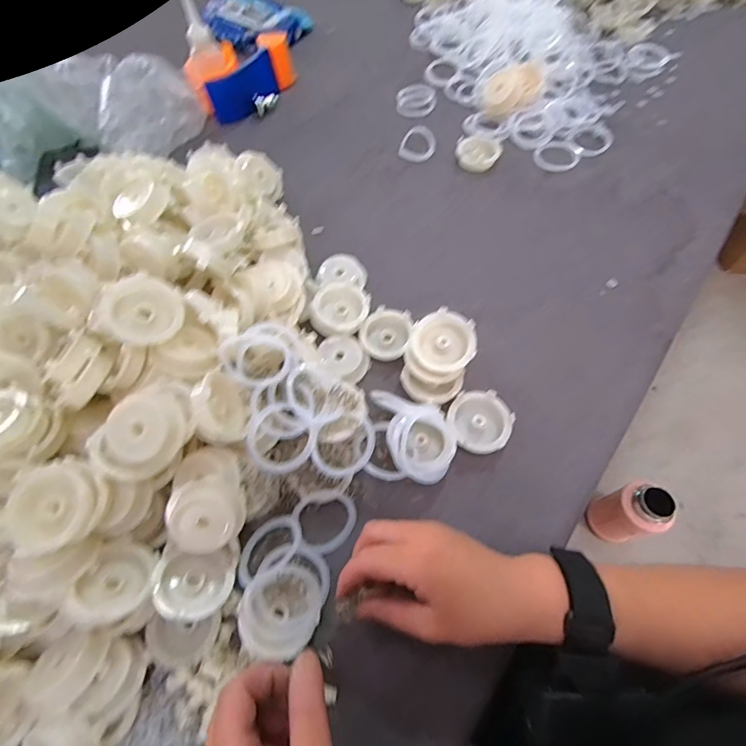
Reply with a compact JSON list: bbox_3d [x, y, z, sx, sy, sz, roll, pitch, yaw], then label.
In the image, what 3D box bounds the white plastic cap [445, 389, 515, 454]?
[{"bbox_3d":[0.093,0.042,0.360,0.053,0.014,0.056,-2,63,3],"label":"white plastic cap"}]

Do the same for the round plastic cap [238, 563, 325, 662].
[{"bbox_3d":[-0.064,0.167,0.290,0.058,0.018,0.053,-2,63,3],"label":"round plastic cap"}]

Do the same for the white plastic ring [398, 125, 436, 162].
[{"bbox_3d":[0.062,-0.308,0.553,0.046,0.007,0.055,20,77,9],"label":"white plastic ring"}]

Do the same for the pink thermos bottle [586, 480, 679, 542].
[{"bbox_3d":[0.527,0.290,0.850,0.078,0.210,0.095,-15,63,-4],"label":"pink thermos bottle"}]

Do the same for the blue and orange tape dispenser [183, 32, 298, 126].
[{"bbox_3d":[-0.187,-0.434,0.609,0.152,0.065,0.078,-40,67,-16],"label":"blue and orange tape dispenser"}]

